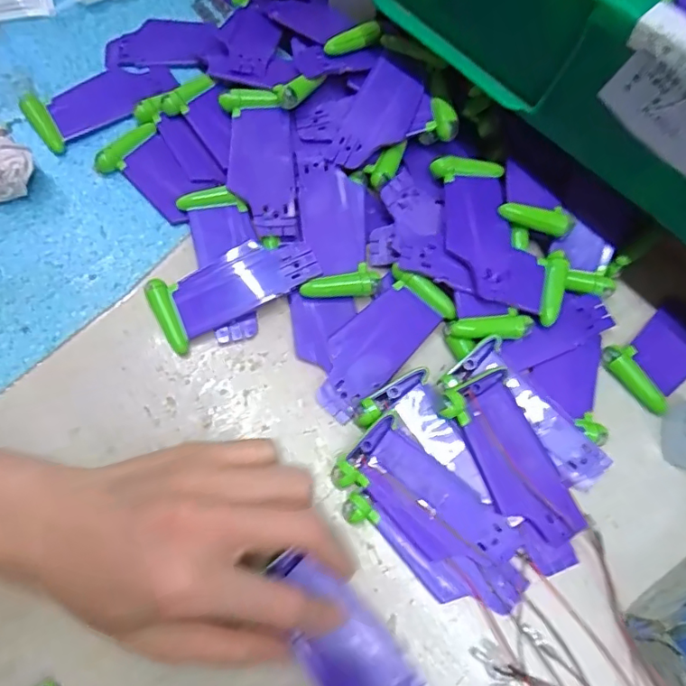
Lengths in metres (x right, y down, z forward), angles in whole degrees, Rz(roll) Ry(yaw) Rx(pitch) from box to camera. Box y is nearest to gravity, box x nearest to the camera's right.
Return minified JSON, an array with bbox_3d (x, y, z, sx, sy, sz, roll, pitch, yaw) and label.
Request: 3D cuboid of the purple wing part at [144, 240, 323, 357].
[{"bbox_3d":[-0.059,-0.032,0.289,0.091,0.007,0.038,-24,74,-12],"label":"purple wing part"}]

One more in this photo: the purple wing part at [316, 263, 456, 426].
[{"bbox_3d":[0.019,-0.001,0.282,0.038,0.007,0.087,39,73,10],"label":"purple wing part"}]

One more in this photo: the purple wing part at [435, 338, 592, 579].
[{"bbox_3d":[0.083,0.059,0.265,0.043,0.013,0.114,-21,83,-20],"label":"purple wing part"}]

